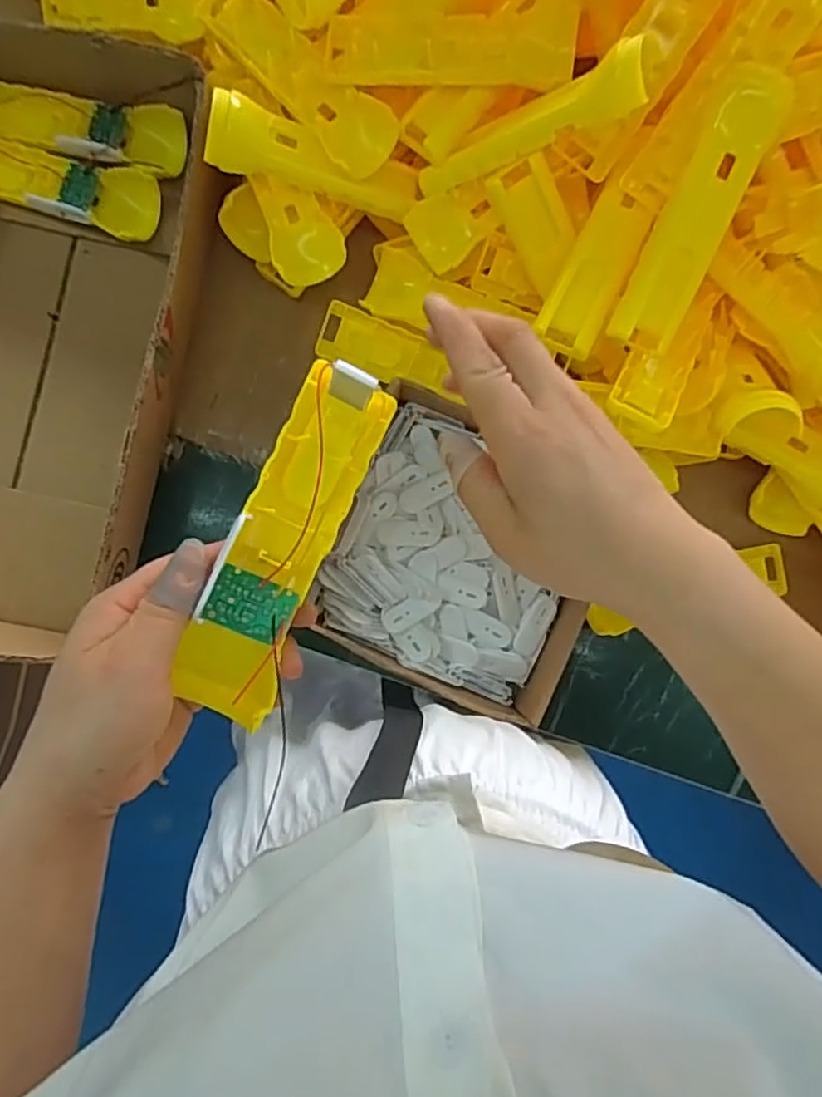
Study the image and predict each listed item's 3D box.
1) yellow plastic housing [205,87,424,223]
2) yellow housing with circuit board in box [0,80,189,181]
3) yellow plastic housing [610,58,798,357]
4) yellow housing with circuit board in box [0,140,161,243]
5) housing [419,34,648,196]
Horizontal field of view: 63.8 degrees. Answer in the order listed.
[{"bbox_3d":[-0.067,-0.276,0.472,0.148,0.032,0.039,9,85,-22],"label":"yellow plastic housing"},{"bbox_3d":[-0.261,-0.324,0.505,0.164,0.030,0.063,10,85,-4],"label":"yellow housing with circuit board in box"},{"bbox_3d":[0.179,-0.207,0.409,0.043,0.014,0.166,23,103,-3],"label":"yellow plastic housing"},{"bbox_3d":[-0.279,-0.278,0.502,0.163,0.023,0.050,15,85,-3],"label":"yellow housing with circuit board in box"},{"bbox_3d":[0.071,-0.265,0.424,0.018,0.162,0.029,6,84,-47],"label":"housing"}]

